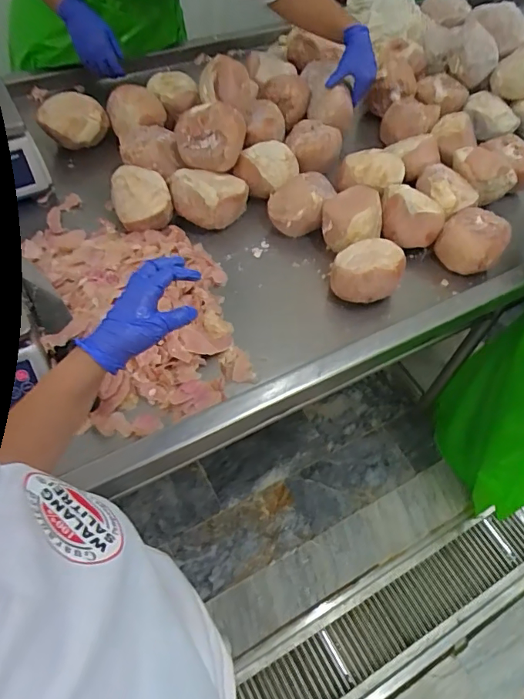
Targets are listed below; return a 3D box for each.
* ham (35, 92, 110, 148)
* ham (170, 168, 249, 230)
[{"bbox_3d":[-0.417,-0.502,1.066,0.092,0.081,0.134,38,61,19],"label":"ham"},{"bbox_3d":[-0.106,-0.305,0.978,0.154,0.076,0.107,-2,56,-6],"label":"ham"}]

